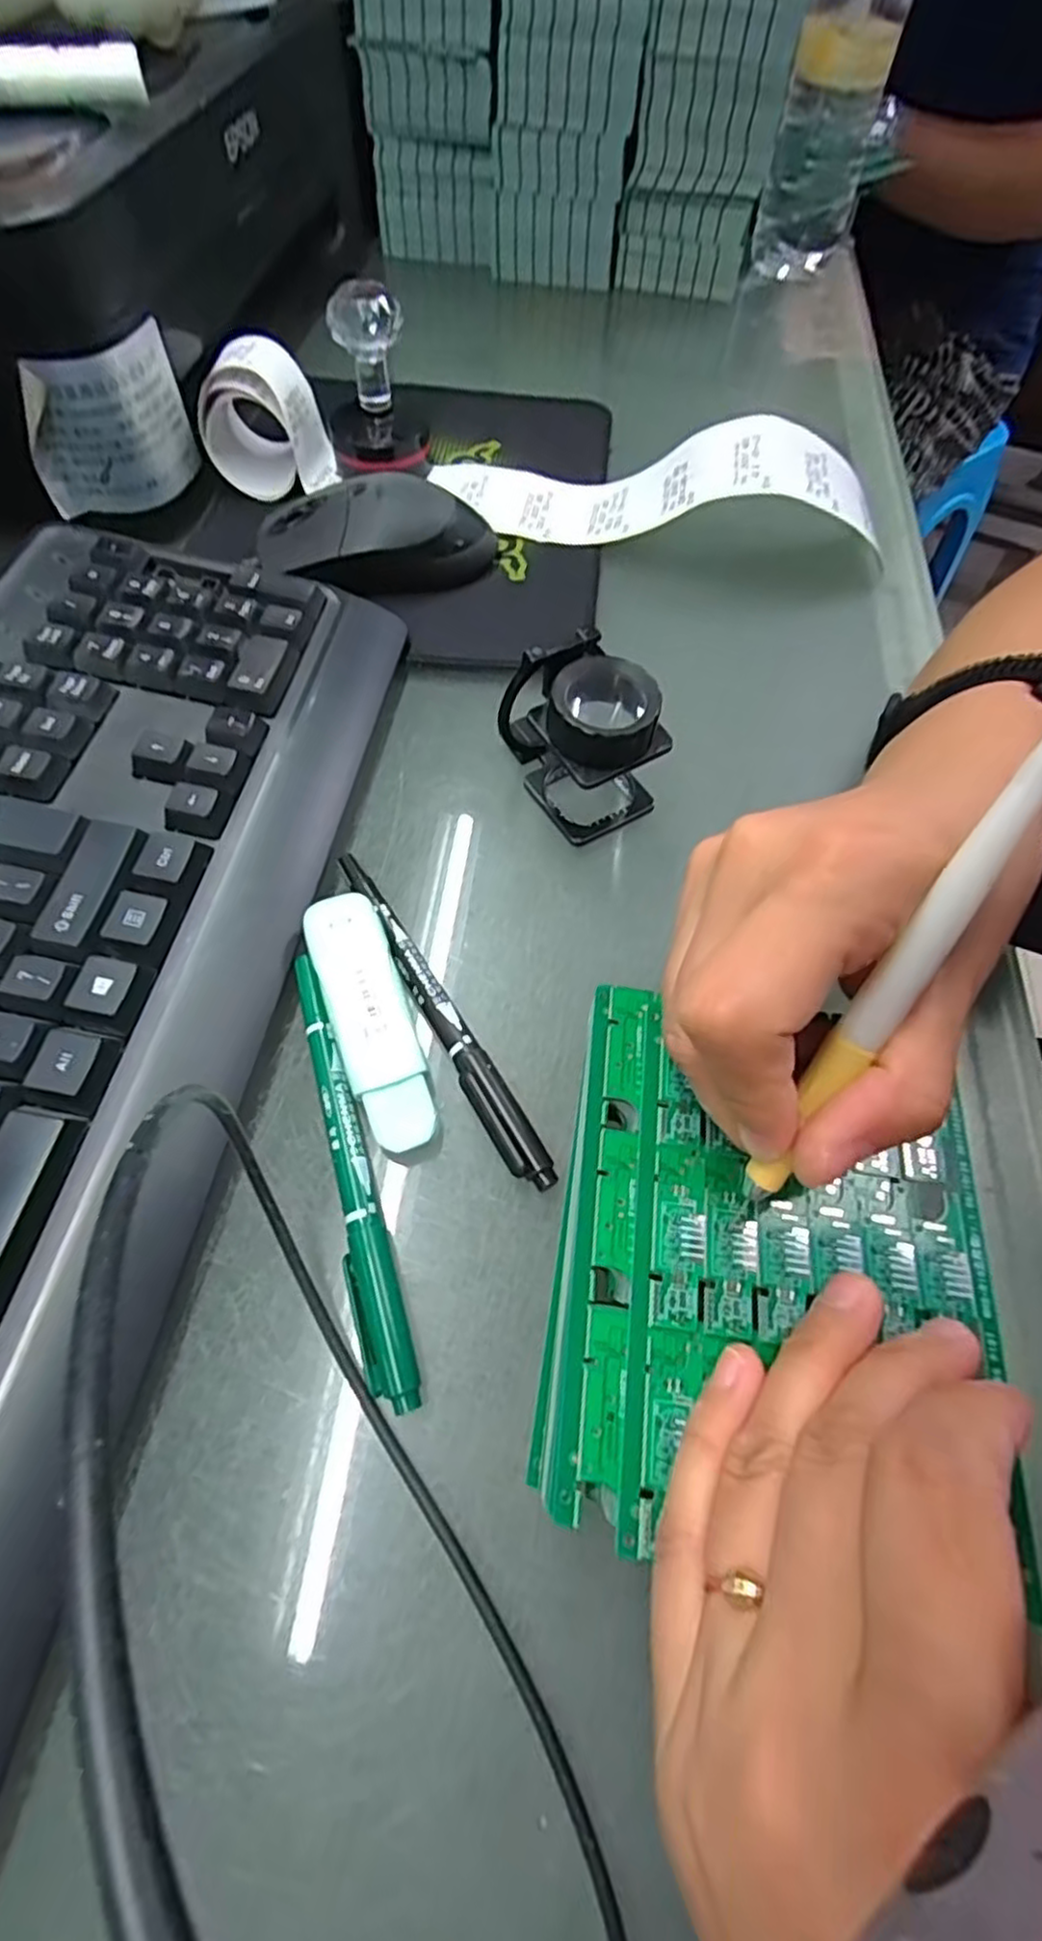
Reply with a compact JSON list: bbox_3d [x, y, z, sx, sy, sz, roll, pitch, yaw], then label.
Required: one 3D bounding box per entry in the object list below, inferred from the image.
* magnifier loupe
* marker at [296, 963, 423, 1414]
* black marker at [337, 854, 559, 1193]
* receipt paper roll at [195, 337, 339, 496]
[{"bbox_3d":[0.022,-0.090,0.265,0.044,0.057,0.065,-28,66,-16],"label":"magnifier loupe"},{"bbox_3d":[-0.052,0.056,0.211,0.013,0.012,0.135,-14,63,-10],"label":"marker"},{"bbox_3d":[-0.028,0.011,0.234,0.014,0.012,0.138,-26,66,-15],"label":"black marker"},{"bbox_3d":[-0.132,-0.293,0.368,0.058,0.057,0.063,3,62,-1],"label":"receipt paper roll"}]

